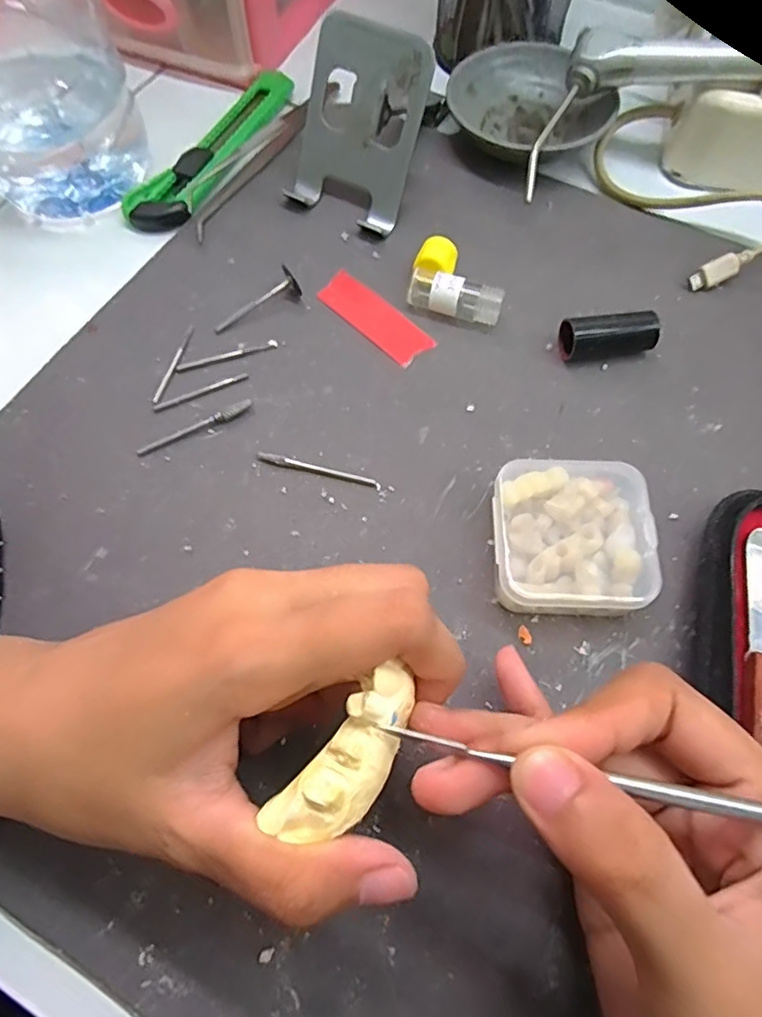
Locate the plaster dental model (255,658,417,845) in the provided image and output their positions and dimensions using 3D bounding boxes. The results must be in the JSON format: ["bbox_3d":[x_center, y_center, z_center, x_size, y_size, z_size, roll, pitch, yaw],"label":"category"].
[{"bbox_3d":[-0.006,0.061,0.141,0.018,0.011,0.046,35,72,16],"label":"plaster dental model"}]

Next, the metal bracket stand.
[{"bbox_3d":[-0.012,-0.182,0.277,0.060,0.067,0.044,25,69,12],"label":"metal bracket stand"}]

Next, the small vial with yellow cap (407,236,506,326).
[{"bbox_3d":[0.037,-0.105,0.270,0.043,0.017,0.033,15,67,8],"label":"small vial with yellow cap"}]

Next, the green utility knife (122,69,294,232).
[{"bbox_3d":[-0.088,-0.202,0.318,0.031,0.008,0.138,27,69,13],"label":"green utility knife"}]

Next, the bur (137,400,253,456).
[{"bbox_3d":[-0.079,-0.035,0.245,0.050,0.004,0.004,-25,67,-10],"label":"bur"}]

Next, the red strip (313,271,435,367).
[{"bbox_3d":[-0.003,-0.090,0.270,0.059,0.004,0.022,42,73,18],"label":"red strip"}]

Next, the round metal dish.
[{"bbox_3d":[0.084,-0.218,0.316,0.077,0.027,0.083,0,66,1],"label":"round metal dish"}]

